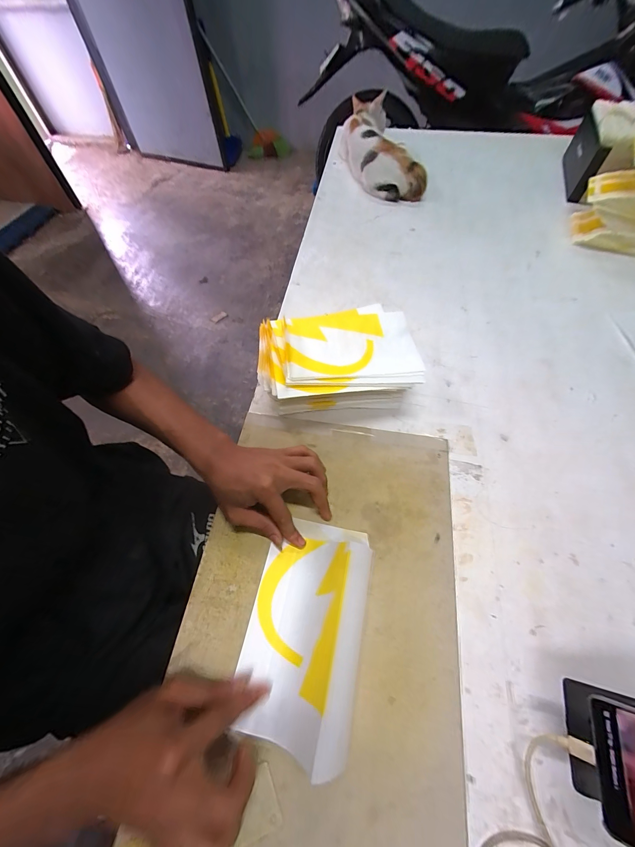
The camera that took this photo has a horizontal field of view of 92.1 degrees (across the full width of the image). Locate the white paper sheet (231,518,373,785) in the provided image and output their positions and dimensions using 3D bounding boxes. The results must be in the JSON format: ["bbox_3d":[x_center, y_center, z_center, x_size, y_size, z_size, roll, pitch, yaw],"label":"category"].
[{"bbox_3d":[-0.013,0.189,0.300,0.111,0.052,0.194,11,63,7],"label":"white paper sheet"}]

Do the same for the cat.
[{"bbox_3d":[0.153,-0.679,0.760,0.118,0.095,0.362,-17,63,-7],"label":"cat"}]

